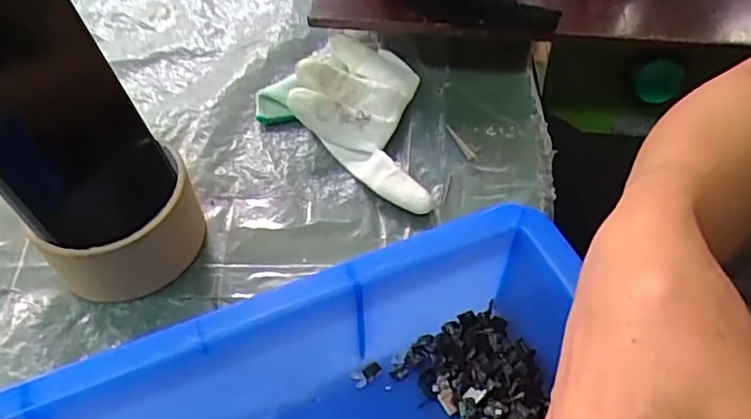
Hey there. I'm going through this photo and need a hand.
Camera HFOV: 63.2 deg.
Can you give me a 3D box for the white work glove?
[{"bbox_3d":[0.000,-0.068,0.393,0.138,0.035,0.095,34,59,23],"label":"white work glove"}]

